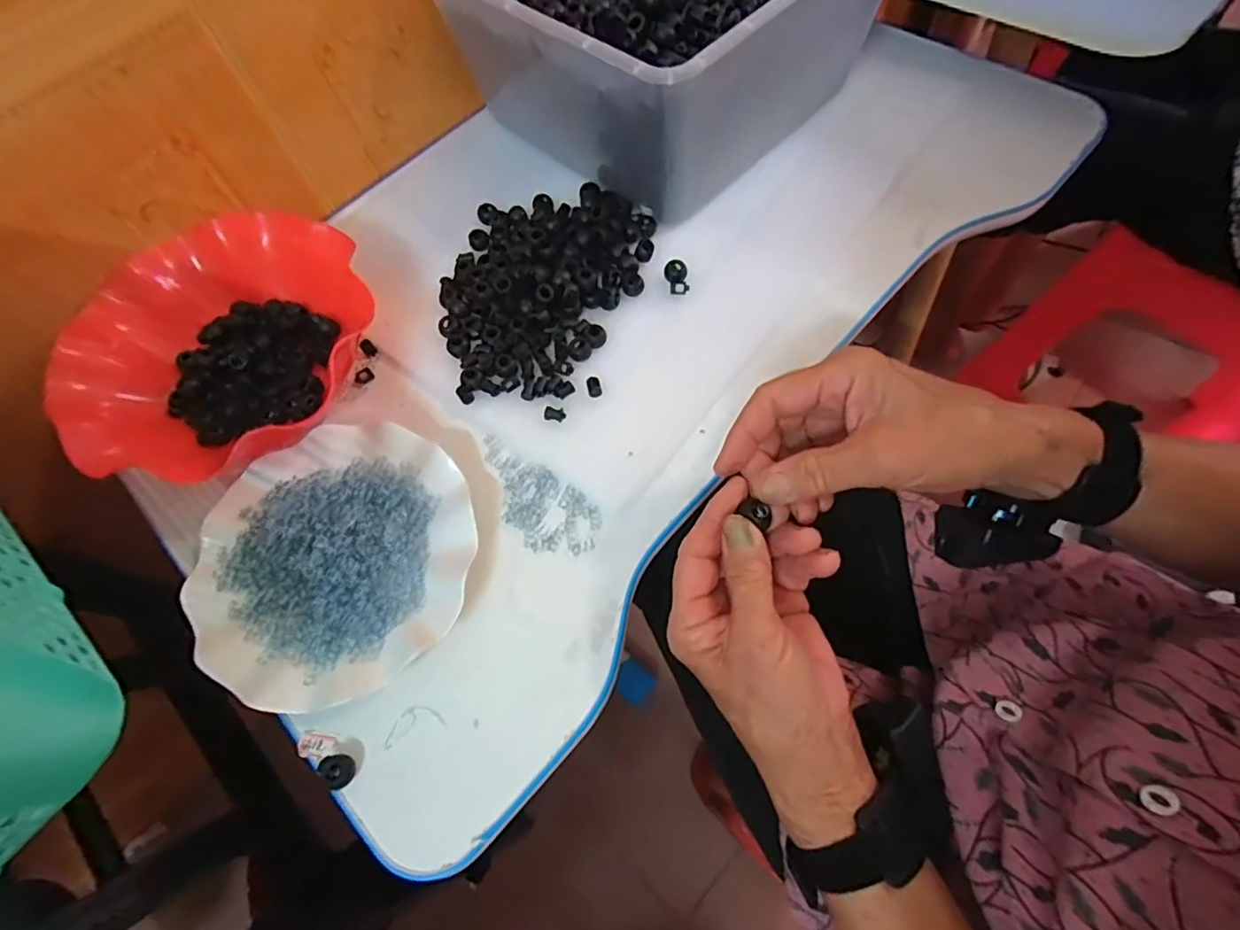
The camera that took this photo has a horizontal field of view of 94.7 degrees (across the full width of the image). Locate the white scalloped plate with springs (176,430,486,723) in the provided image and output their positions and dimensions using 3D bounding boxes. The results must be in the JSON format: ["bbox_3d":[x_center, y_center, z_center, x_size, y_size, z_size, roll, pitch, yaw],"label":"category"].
[{"bbox_3d":[-0.183,0.056,0.367,0.175,0.019,0.175,-2,64,5],"label":"white scalloped plate with springs"}]

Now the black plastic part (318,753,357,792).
[{"bbox_3d":[-0.159,0.171,0.321,0.014,0.010,0.020,-39,67,-12],"label":"black plastic part"}]

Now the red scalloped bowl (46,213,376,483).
[{"bbox_3d":[-0.297,-0.095,0.432,0.188,0.054,0.224,41,75,22],"label":"red scalloped bowl"}]

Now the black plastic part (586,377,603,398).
[{"bbox_3d":[-0.018,-0.056,0.406,0.010,0.004,0.016,-17,64,-2],"label":"black plastic part"}]

